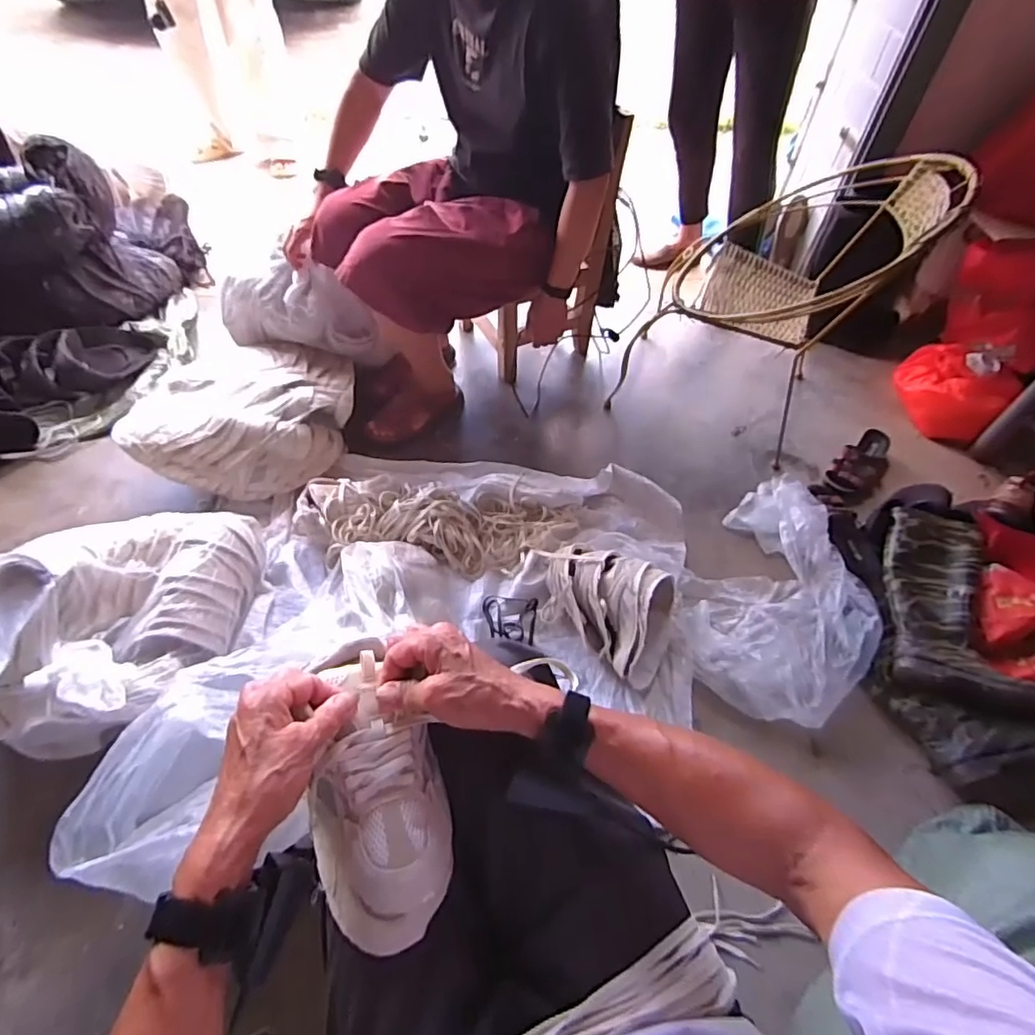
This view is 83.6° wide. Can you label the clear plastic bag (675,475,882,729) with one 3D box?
[{"bbox_3d":[0.541,0.145,1.155,0.342,0.088,0.509,33,60,20],"label":"clear plastic bag"}]

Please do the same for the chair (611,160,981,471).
[{"bbox_3d":[0.577,-0.524,1.338,0.517,0.603,0.501,29,59,18],"label":"chair"}]

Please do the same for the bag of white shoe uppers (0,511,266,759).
[{"bbox_3d":[-0.676,0.169,0.966,0.427,0.220,0.383,-11,56,-9],"label":"bag of white shoe uppers"}]

